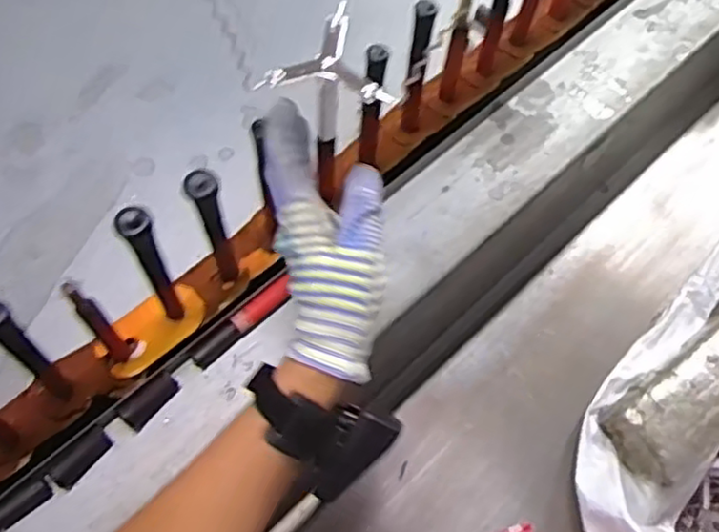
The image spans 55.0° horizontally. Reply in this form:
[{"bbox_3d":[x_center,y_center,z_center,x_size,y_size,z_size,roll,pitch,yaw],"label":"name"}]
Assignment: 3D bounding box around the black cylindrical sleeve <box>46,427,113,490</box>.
[{"bbox_3d":[-0.208,0.145,0.521,0.048,0.014,0.019,-42,73,-16],"label":"black cylindrical sleeve"}]

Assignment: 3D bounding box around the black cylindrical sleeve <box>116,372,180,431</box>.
[{"bbox_3d":[-0.164,0.105,0.541,0.019,0.014,0.048,39,72,15],"label":"black cylindrical sleeve"}]

